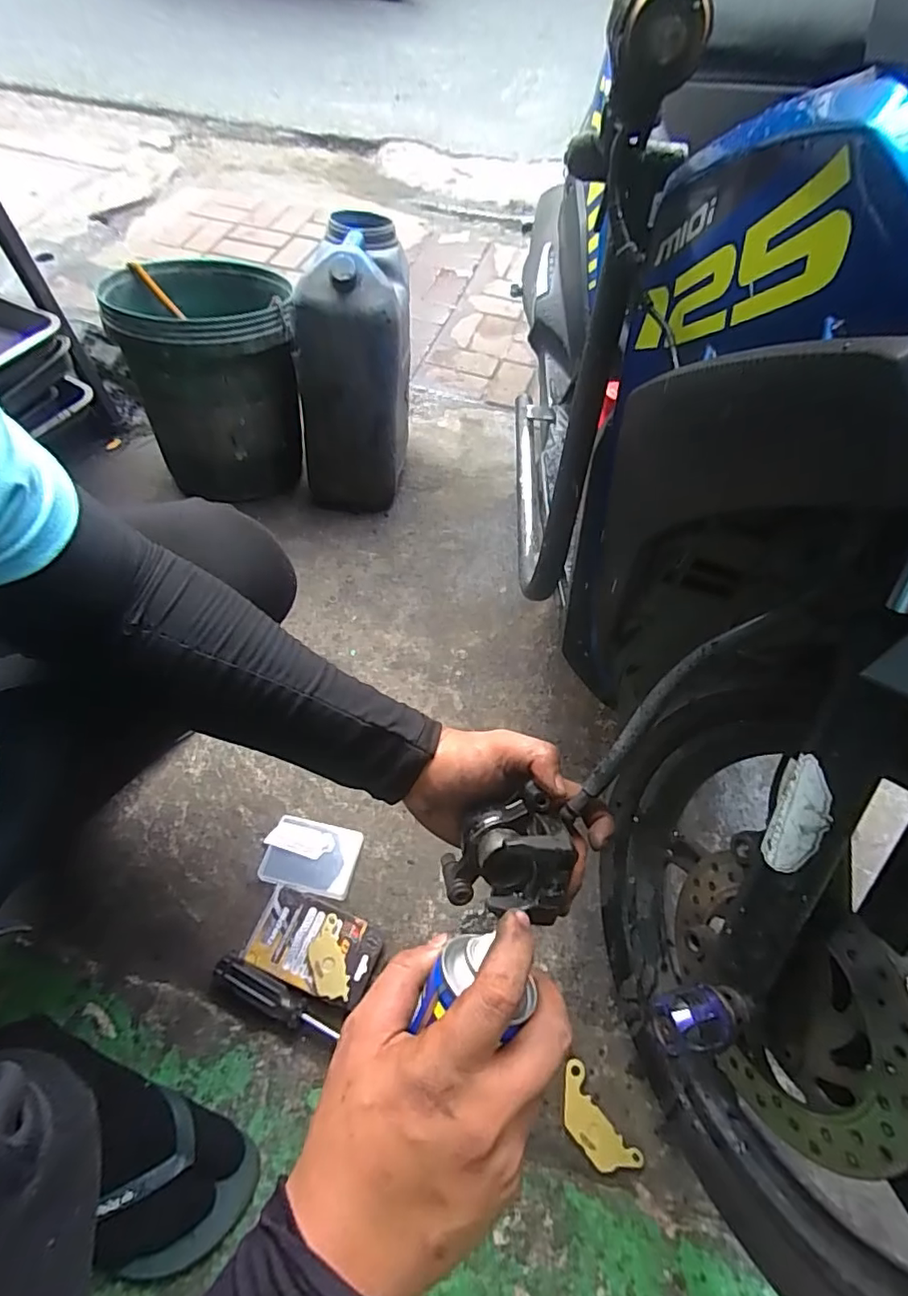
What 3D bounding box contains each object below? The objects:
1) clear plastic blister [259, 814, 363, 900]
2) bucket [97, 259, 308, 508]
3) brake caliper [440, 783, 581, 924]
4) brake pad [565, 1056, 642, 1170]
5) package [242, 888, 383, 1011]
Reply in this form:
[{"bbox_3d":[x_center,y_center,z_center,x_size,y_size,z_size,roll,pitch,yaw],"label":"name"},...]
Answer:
[{"bbox_3d":[-0.170,0.244,0.658,0.109,0.021,0.079,12,61,4],"label":"clear plastic blister"},{"bbox_3d":[-0.428,-0.517,1.026,0.292,0.300,0.371,-21,64,-13],"label":"bucket"},{"bbox_3d":[0.033,0.138,0.359,0.075,0.064,0.072,1,61,-2],"label":"brake caliper"},{"bbox_3d":[0.133,0.456,0.535,0.044,0.013,0.093,-30,66,-17],"label":"brake pad"},{"bbox_3d":[-0.149,0.324,0.604,0.135,0.024,0.081,17,62,8],"label":"package"}]

